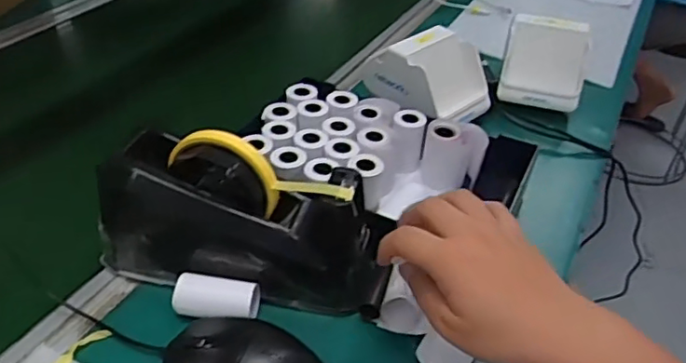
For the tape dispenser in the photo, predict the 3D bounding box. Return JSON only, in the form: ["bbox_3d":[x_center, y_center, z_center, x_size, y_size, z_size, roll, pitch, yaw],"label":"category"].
[{"bbox_3d":[-0.078,0.028,0.453,0.211,0.109,0.068,9,40,6],"label":"tape dispenser"}]

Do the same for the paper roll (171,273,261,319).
[{"bbox_3d":[-0.097,0.089,0.444,0.062,0.030,0.028,10,40,7],"label":"paper roll"}]

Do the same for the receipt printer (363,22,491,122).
[{"bbox_3d":[0.096,-0.113,0.653,0.107,0.085,0.116,-24,48,-30],"label":"receipt printer"}]

